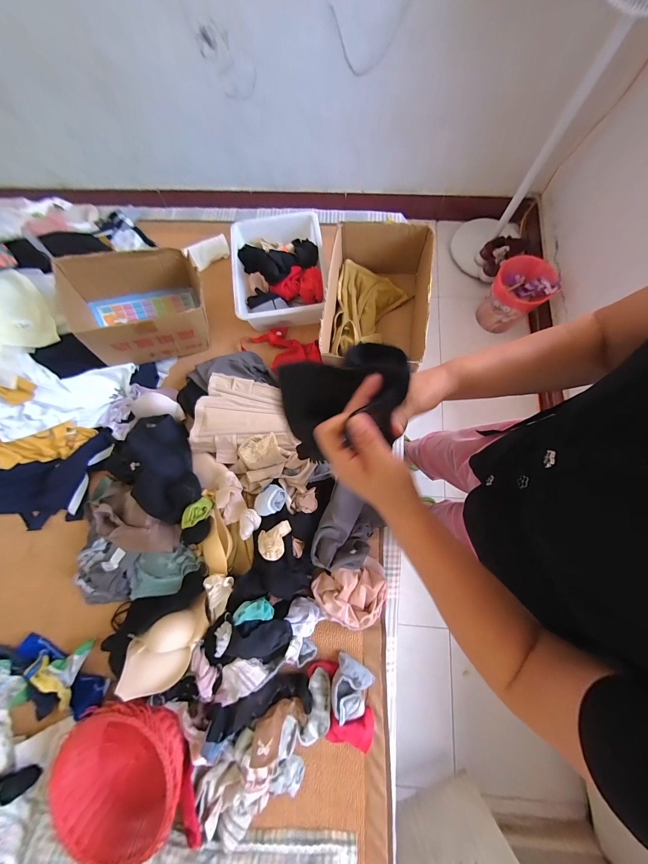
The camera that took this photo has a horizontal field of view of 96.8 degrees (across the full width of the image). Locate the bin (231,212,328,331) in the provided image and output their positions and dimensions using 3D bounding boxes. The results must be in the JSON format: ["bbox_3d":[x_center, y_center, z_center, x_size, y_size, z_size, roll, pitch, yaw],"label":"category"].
[{"bbox_3d":[-0.137,-0.508,0.908,0.280,0.130,0.362,-7,76,0],"label":"bin"}]

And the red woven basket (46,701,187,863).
[{"bbox_3d":[-0.427,0.735,0.633,0.252,0.128,0.266,0,76,2],"label":"red woven basket"}]

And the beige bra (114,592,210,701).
[{"bbox_3d":[-0.356,0.495,0.656,0.200,0.082,0.125,-35,78,-6],"label":"beige bra"}]

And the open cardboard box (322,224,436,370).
[{"bbox_3d":[0.160,-0.344,0.848,0.288,0.222,0.417,10,77,4],"label":"open cardboard box"}]

